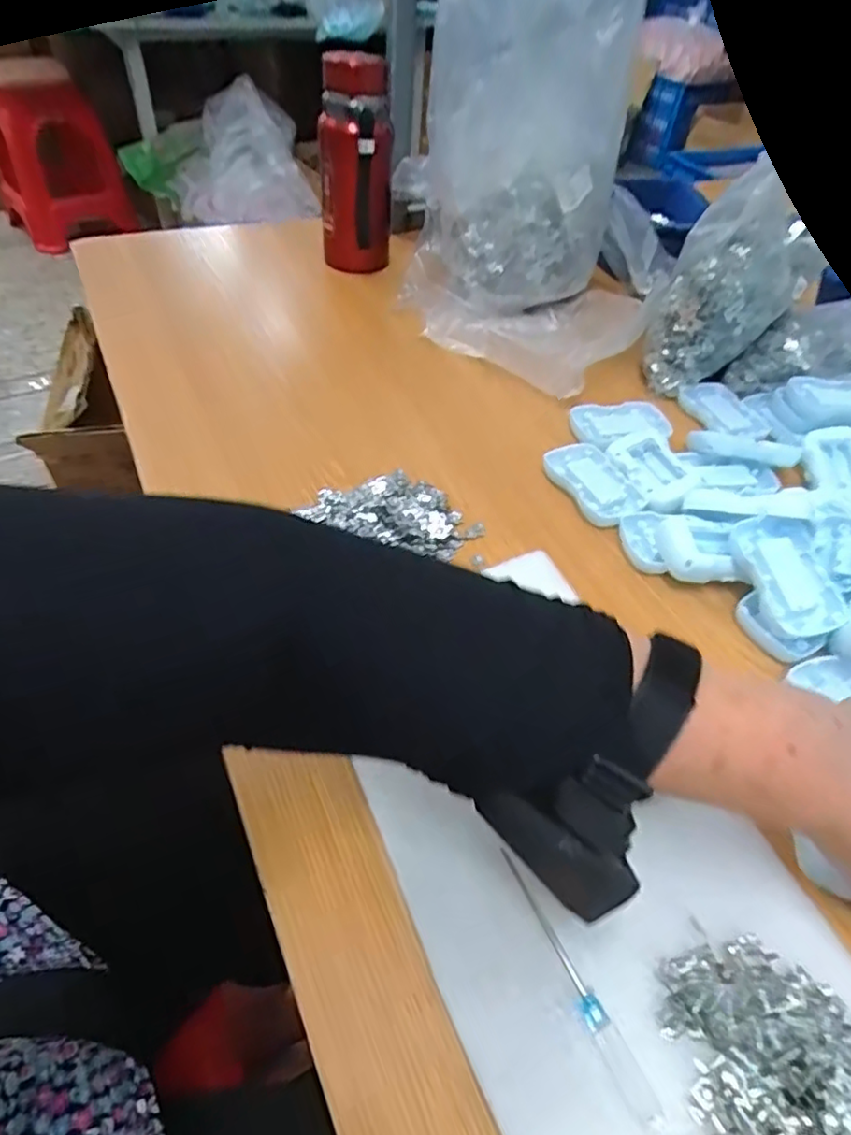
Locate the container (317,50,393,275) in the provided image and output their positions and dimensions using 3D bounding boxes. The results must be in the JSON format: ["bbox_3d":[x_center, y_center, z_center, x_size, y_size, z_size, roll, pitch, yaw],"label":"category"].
[{"bbox_3d":[-0.086,-0.487,0.786,0.087,0.236,0.099,3,48,-4],"label":"container"}]

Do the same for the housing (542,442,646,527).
[{"bbox_3d":[0.143,-0.072,0.541,0.051,0.014,0.094,-15,51,-19],"label":"housing"}]

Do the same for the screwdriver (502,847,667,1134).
[{"bbox_3d":[0.067,0.184,0.283,0.012,0.007,0.113,-17,52,-20],"label":"screwdriver"}]

